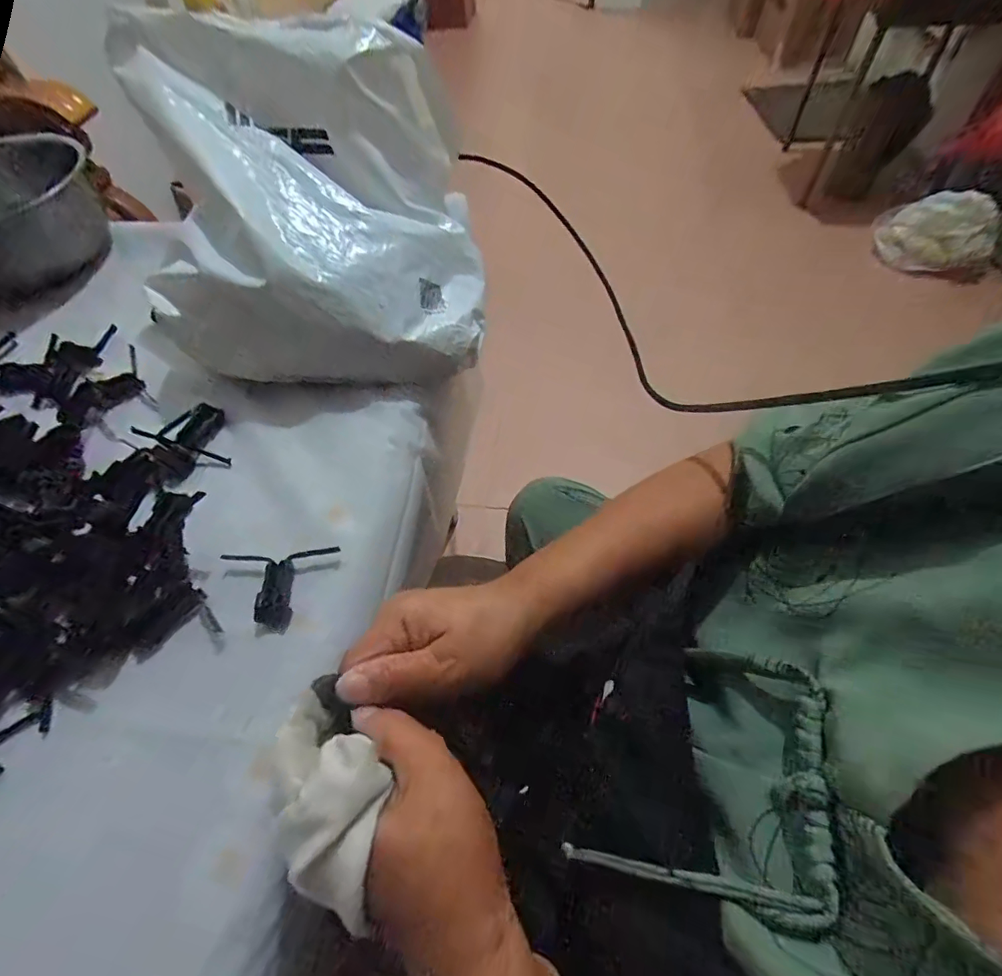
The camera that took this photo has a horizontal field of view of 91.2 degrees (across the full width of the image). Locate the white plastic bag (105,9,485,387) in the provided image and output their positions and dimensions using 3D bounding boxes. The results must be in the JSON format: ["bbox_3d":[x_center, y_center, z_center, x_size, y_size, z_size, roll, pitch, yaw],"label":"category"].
[{"bbox_3d":[-0.166,-0.252,0.440,0.271,0.194,0.262,-6,56,0],"label":"white plastic bag"}]

